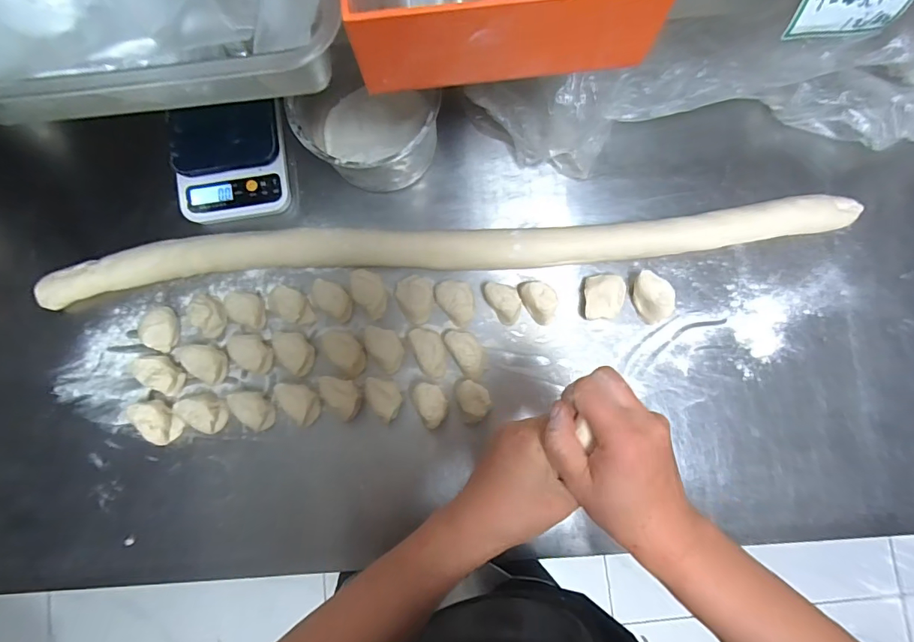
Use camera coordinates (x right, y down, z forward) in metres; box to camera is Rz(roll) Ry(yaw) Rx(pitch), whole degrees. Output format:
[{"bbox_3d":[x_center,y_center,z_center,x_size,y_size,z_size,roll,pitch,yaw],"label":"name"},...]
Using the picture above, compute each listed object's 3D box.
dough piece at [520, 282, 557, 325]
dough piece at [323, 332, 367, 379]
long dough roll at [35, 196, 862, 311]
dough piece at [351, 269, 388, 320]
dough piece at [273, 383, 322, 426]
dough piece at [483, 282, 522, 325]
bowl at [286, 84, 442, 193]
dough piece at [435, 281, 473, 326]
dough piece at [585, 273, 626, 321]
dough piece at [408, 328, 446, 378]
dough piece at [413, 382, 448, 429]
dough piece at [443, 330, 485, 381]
[{"bbox_3d":[0.099,-0.022,0.537,0.035,0.038,0.052,-27,84,-2],"label":"dough piece"},{"bbox_3d":[-0.131,0.038,0.537,0.035,0.035,0.057,-35,85,-3],"label":"dough piece"},{"bbox_3d":[-0.019,-0.087,0.532,0.974,0.034,0.067,-5,84,0],"label":"long dough roll"},{"bbox_3d":[-0.105,-0.034,0.545,0.033,0.032,0.060,-23,84,-2],"label":"dough piece"},{"bbox_3d":[-0.186,0.094,0.529,0.054,0.040,0.036,43,86,5],"label":"dough piece"},{"bbox_3d":[0.056,-0.024,0.539,0.034,0.033,0.055,-39,85,-3],"label":"dough piece"},{"bbox_3d":[-0.101,-0.223,0.523,0.145,0.112,0.134,0,84,1],"label":"bowl"},{"bbox_3d":[0.000,-0.025,0.540,0.040,0.029,0.058,-38,85,-3],"label":"dough piece"},{"bbox_3d":[0.179,-0.028,0.543,0.047,0.036,0.051,-1,84,1],"label":"dough piece"},{"bbox_3d":[-0.032,0.037,0.538,0.031,0.029,0.062,-24,84,-2],"label":"dough piece"},{"bbox_3d":[-0.028,0.096,0.526,0.032,0.036,0.051,-21,84,-1],"label":"dough piece"},{"bbox_3d":[0.012,0.038,0.534,0.032,0.030,0.062,-31,85,-2],"label":"dough piece"}]

